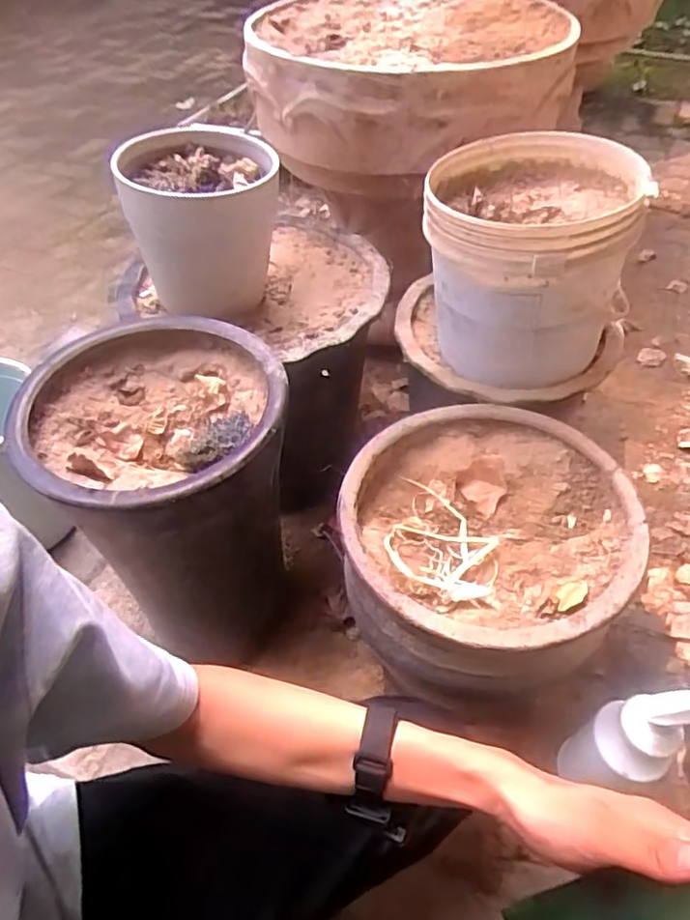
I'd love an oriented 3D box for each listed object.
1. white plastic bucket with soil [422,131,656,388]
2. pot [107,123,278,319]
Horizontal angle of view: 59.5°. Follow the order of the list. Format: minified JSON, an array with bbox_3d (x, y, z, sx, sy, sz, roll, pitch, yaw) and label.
[{"bbox_3d":[0.228,-0.254,0.788,0.243,0.233,0.249,-1,50,1],"label":"white plastic bucket with soil"},{"bbox_3d":[-0.189,-0.336,0.849,0.188,0.191,0.193,-1,50,1],"label":"pot"}]

